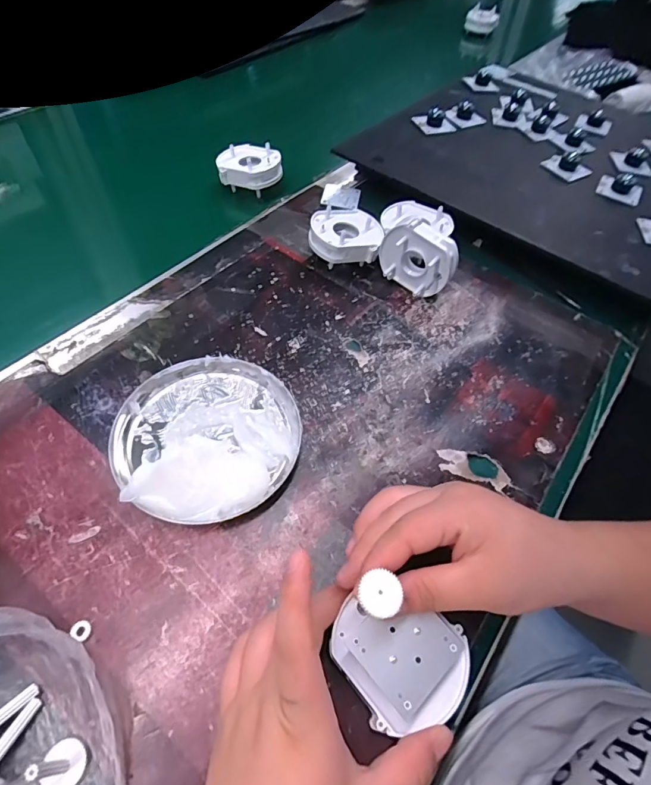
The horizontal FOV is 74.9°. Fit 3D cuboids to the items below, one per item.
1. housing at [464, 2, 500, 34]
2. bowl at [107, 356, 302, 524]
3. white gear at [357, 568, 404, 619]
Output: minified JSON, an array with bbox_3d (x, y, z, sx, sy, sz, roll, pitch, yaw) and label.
[{"bbox_3d":[0.325,-0.773,0.886,0.066,0.052,0.022,24,57,11],"label":"housing"},{"bbox_3d":[-0.084,0.025,0.300,0.128,0.028,0.125,3,55,-4],"label":"bowl"},{"bbox_3d":[0.025,0.091,0.193,0.019,0.004,0.018,13,55,4],"label":"white gear"}]

